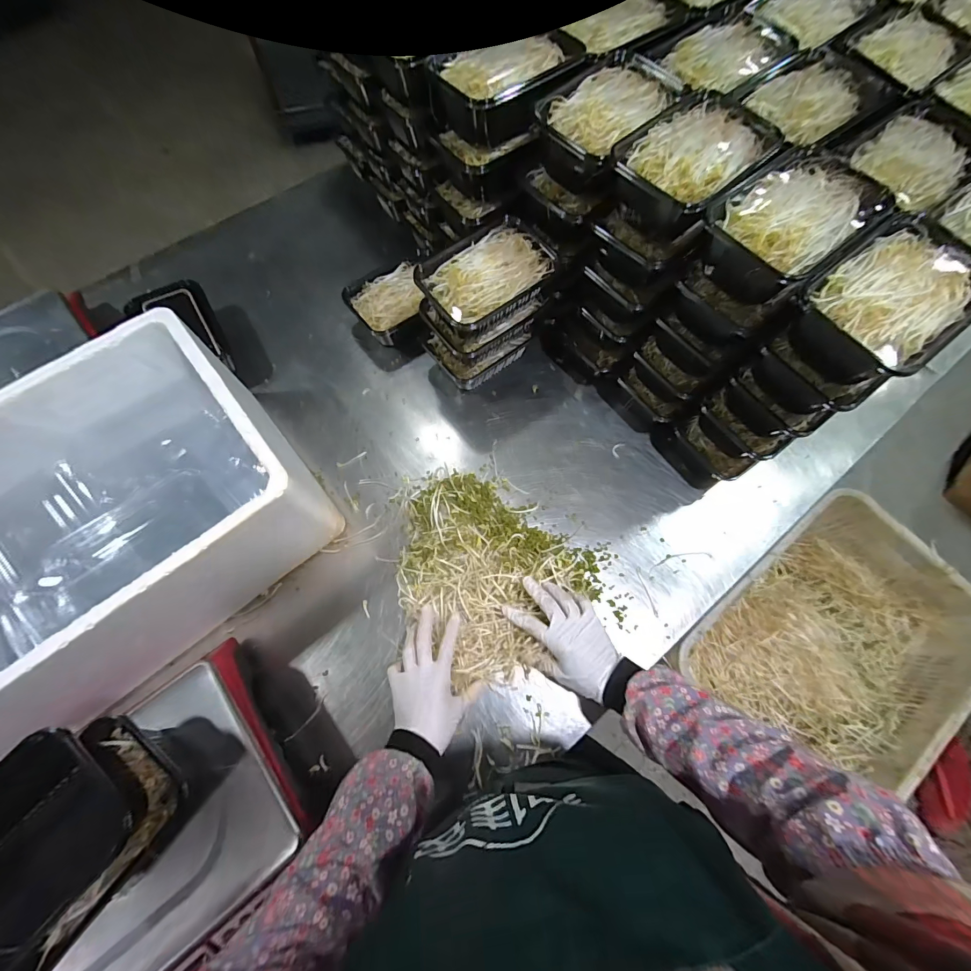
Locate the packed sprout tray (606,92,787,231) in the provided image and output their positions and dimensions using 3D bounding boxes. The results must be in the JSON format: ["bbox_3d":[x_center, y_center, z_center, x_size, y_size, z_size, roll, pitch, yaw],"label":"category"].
[{"bbox_3d":[0.235,-0.367,0.475,0.131,0.065,0.179,41,75,12],"label":"packed sprout tray"}]

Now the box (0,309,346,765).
[{"bbox_3d":[-0.472,0.064,0.502,0.466,0.201,0.320,-42,76,-15],"label":"box"}]

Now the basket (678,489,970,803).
[{"bbox_3d":[0.721,0.335,0.888,0.549,0.212,0.421,-37,75,-12],"label":"basket"}]

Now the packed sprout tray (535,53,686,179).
[{"bbox_3d":[0.146,-0.451,0.500,0.123,0.045,0.177,40,75,12],"label":"packed sprout tray"}]

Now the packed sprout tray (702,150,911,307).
[{"bbox_3d":[0.325,-0.273,0.451,0.187,0.076,0.130,-41,76,-13],"label":"packed sprout tray"}]

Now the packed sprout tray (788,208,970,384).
[{"bbox_3d":[0.402,-0.179,0.414,0.168,0.071,0.118,-35,75,-12],"label":"packed sprout tray"}]

